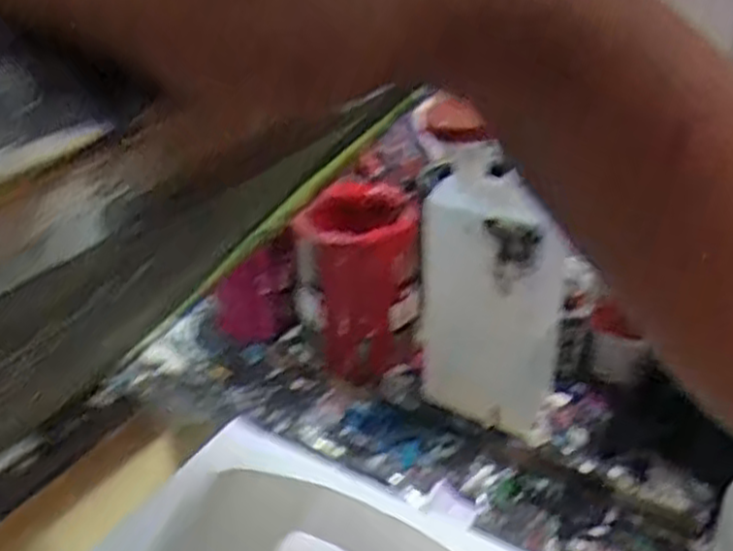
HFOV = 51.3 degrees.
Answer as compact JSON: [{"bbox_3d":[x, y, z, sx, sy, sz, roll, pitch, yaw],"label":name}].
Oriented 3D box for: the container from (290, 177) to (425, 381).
[{"bbox_3d":[-0.006,0.013,0.690,0.105,0.165,0.094,2,31,6],"label":"container"}]

